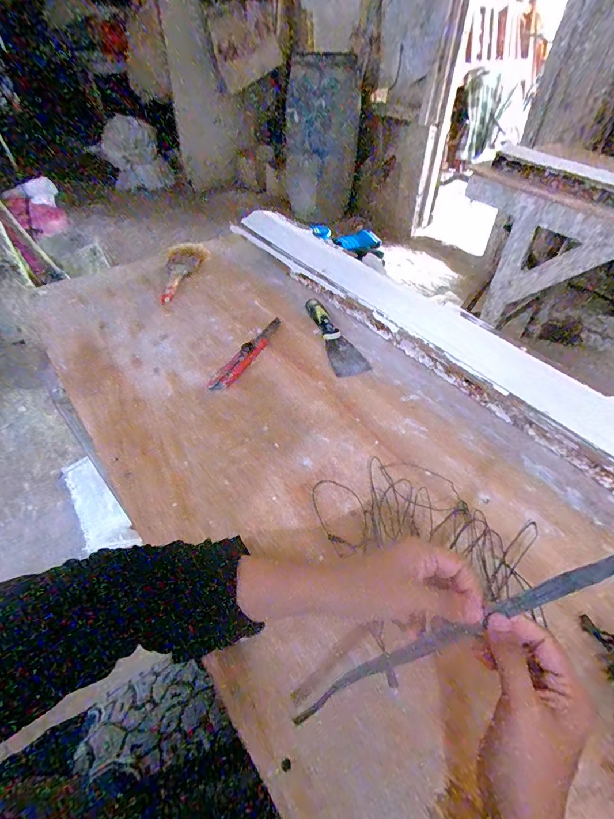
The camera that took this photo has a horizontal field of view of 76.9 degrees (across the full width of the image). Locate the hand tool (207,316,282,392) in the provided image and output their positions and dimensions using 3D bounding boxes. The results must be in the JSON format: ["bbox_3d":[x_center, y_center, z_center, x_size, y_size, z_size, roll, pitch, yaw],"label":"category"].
[{"bbox_3d":[-0.091,-0.091,0.624,0.036,0.011,0.193,22,50,18],"label":"hand tool"}]

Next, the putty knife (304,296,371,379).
[{"bbox_3d":[0.045,-0.129,0.645,0.057,0.024,0.178,-16,49,-15],"label":"putty knife"}]

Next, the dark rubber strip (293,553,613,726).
[{"bbox_3d":[0.133,0.145,0.267,0.333,0.022,0.018,-35,47,15],"label":"dark rubber strip"}]

